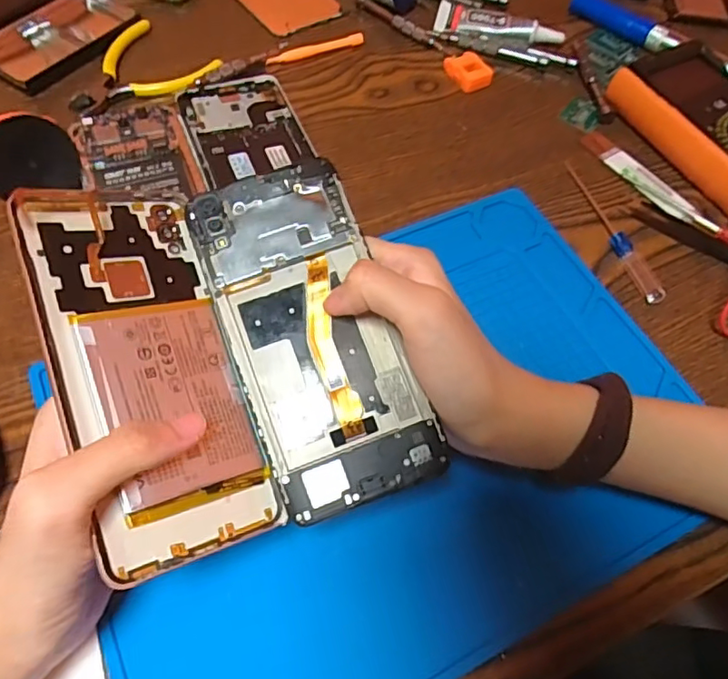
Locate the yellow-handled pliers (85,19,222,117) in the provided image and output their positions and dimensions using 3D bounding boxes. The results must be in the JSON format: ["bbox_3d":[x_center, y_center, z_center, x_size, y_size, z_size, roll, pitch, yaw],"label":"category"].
[{"bbox_3d":[-0.171,-0.204,0.434,0.104,0.011,0.088,-35,68,-21],"label":"yellow-handled pliers"}]

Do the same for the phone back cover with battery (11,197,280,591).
[{"bbox_3d":[-0.085,0.010,0.231,0.069,0.007,0.152,-12,76,-38],"label":"phone back cover with battery"}]

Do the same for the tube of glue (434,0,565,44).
[{"bbox_3d":[0.112,-0.259,0.482,0.103,0.014,0.029,19,61,7],"label":"tube of glue"}]

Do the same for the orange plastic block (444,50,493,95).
[{"bbox_3d":[0.082,-0.211,0.455,0.028,0.012,0.039,-22,64,-16],"label":"orange plastic block"}]

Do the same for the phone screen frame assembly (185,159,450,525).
[{"bbox_3d":[-0.023,-0.004,0.250,0.068,0.006,0.148,-19,80,-7],"label":"phone screen frame assembly"}]

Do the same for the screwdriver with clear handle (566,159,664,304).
[{"bbox_3d":[0.163,-0.075,0.383,0.012,0.010,0.124,-12,62,-11],"label":"screwdriver with clear handle"}]

